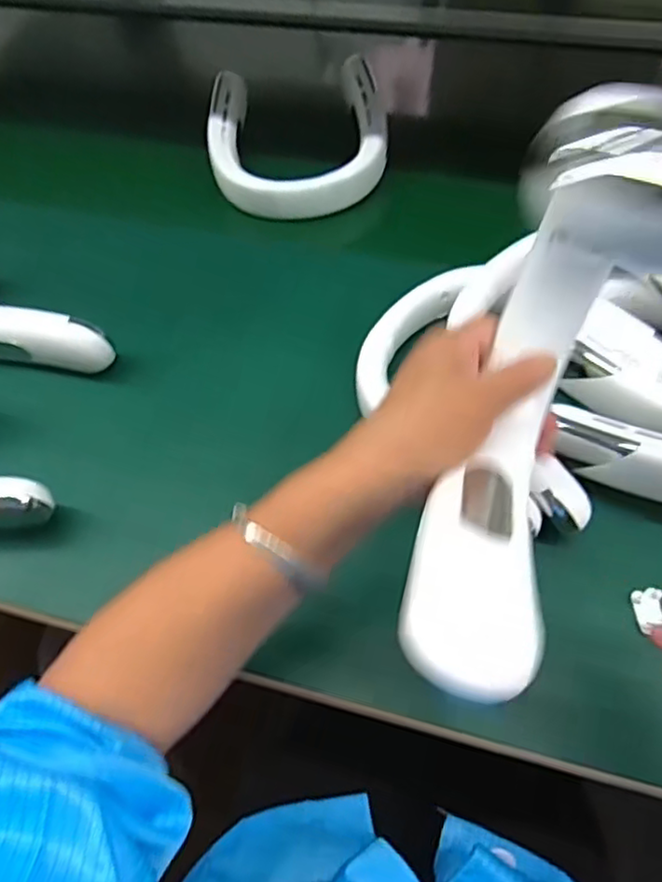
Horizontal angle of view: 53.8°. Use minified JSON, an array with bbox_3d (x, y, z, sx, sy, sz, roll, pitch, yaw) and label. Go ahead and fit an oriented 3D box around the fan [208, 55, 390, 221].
[{"bbox_3d":[-0.035,-0.319,0.697,0.183,0.053,0.209,-5,59,2],"label":"fan"}]

